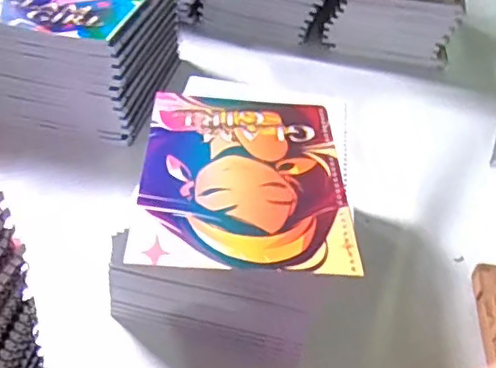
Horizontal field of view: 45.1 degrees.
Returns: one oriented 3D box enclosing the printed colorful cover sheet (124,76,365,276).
[{"bbox_3d":[0.001,-0.020,0.452,0.151,0.008,0.223,3,41,-3],"label":"printed colorful cover sheet"}]

